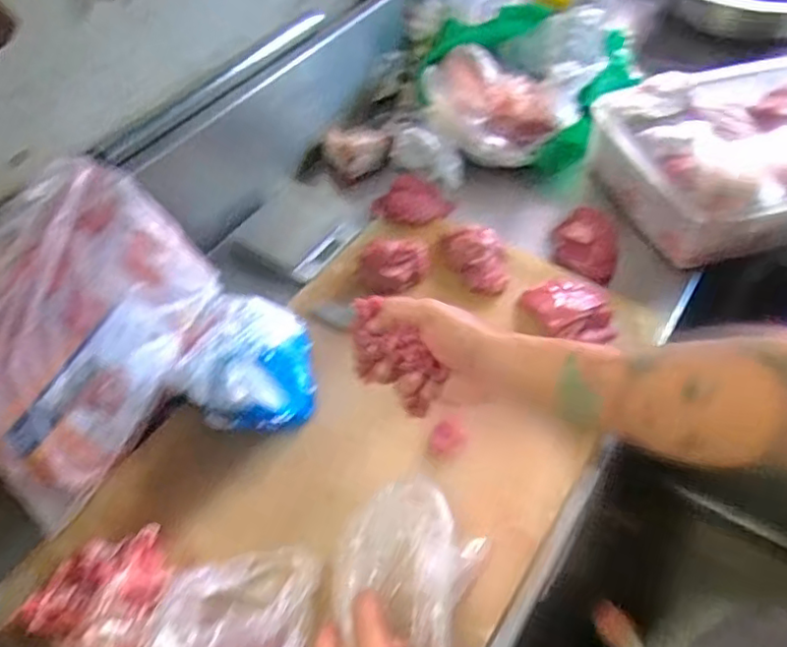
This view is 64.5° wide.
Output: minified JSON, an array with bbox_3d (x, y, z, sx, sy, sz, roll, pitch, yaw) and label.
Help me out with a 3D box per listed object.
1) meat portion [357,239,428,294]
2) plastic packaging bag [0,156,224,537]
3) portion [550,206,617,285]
[{"bbox_3d":[-0.001,-0.066,0.700,0.074,0.035,0.061,-3,51,-1],"label":"meat portion"},{"bbox_3d":[-0.285,-0.005,0.553,0.039,0.229,0.273,-6,43,40],"label":"plastic packaging bag"},{"bbox_3d":[0.221,-0.094,0.727,0.065,0.036,0.094,4,51,6],"label":"portion"}]

